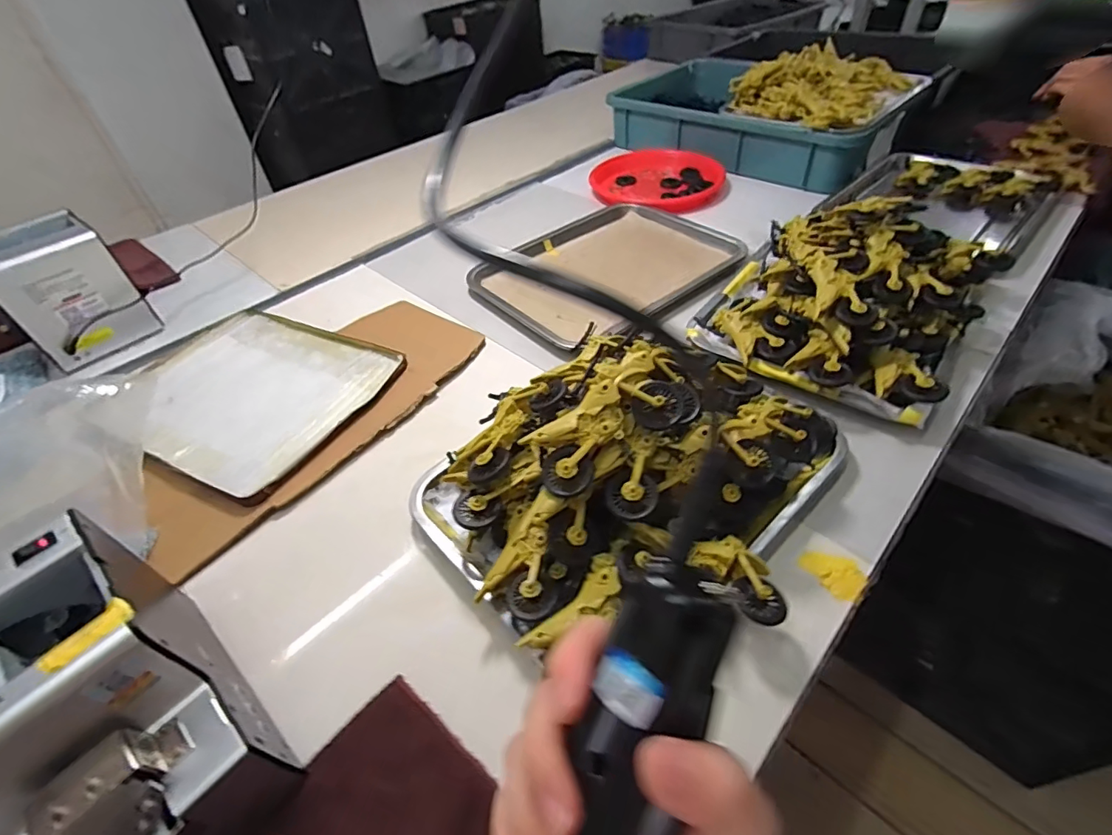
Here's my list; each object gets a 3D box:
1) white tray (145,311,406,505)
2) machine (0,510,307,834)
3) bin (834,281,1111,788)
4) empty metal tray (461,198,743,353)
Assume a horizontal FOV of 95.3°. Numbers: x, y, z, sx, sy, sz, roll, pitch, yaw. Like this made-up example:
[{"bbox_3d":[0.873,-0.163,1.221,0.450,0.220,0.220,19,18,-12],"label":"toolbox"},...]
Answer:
[{"bbox_3d":[-0.357,-0.040,0.589,0.305,0.019,0.236,17,49,22],"label":"white tray"},{"bbox_3d":[-0.262,0.178,0.287,0.177,0.146,0.131,30,55,31],"label":"machine"},{"bbox_3d":[0.806,0.184,0.830,0.392,0.606,0.465,31,55,31],"label":"bin"},{"bbox_3d":[0.073,-0.220,0.739,0.340,0.023,0.267,-33,51,-24],"label":"empty metal tray"}]

